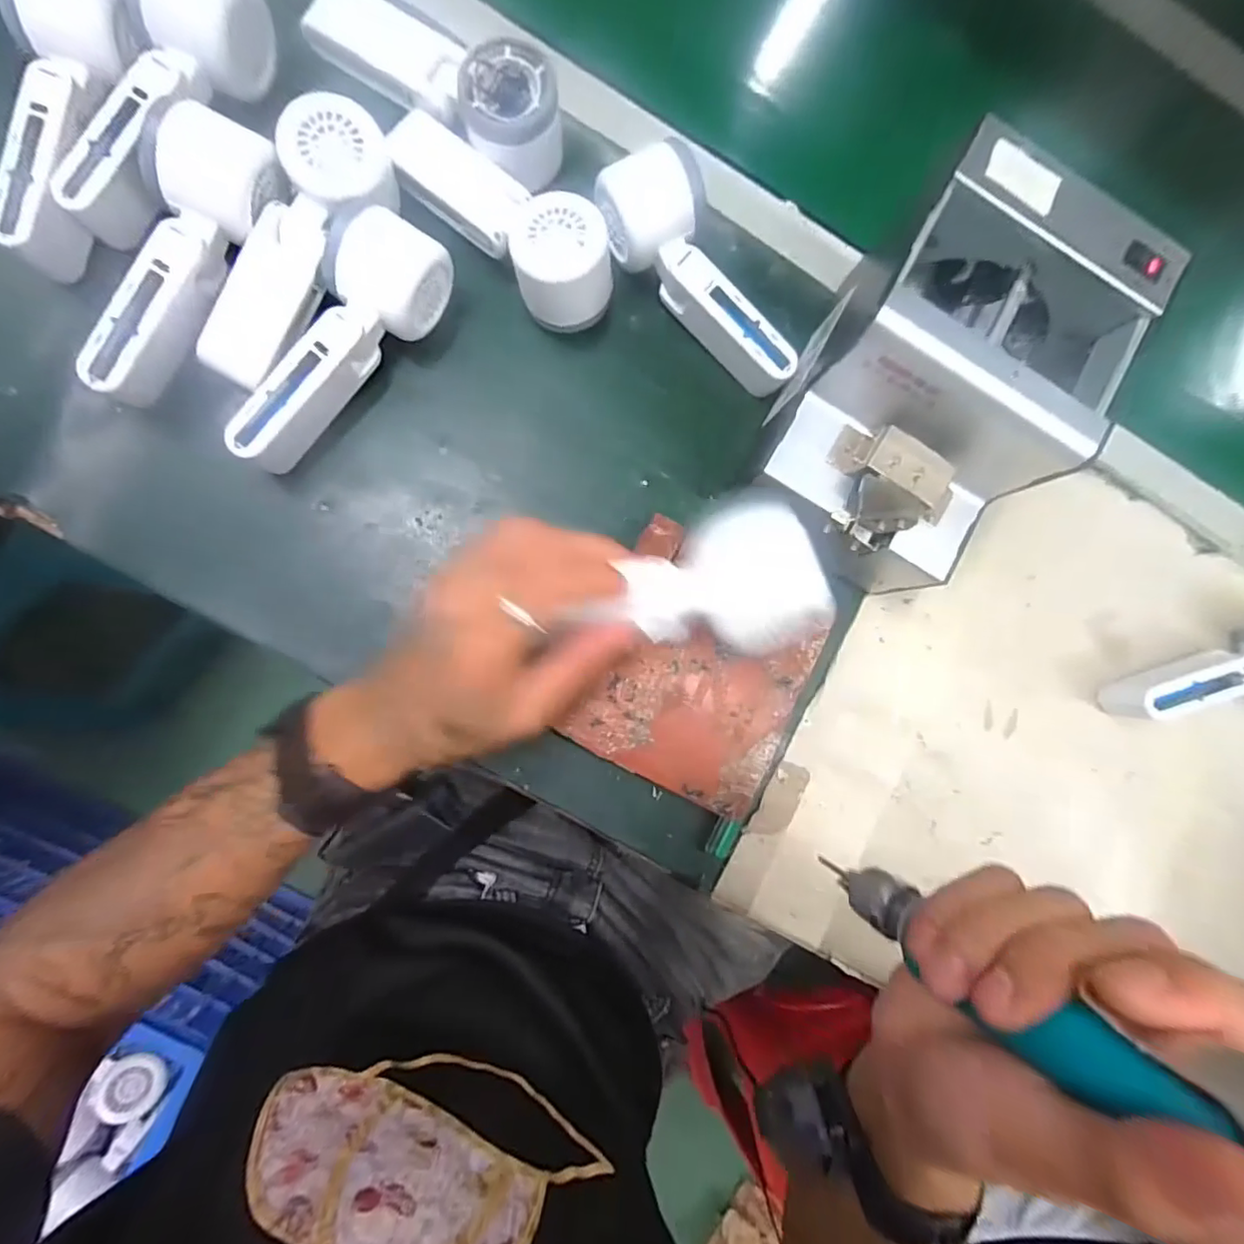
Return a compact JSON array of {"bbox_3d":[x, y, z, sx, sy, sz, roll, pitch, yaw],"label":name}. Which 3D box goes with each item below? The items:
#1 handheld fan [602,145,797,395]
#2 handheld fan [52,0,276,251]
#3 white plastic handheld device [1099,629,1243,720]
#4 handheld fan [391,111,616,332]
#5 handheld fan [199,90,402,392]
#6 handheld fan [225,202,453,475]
[{"bbox_3d":[0.049,-0.213,0.369,0.049,0.062,0.155,-35,91,-8],"label":"handheld fan"},{"bbox_3d":[-0.262,-0.298,0.328,0.067,0.050,0.162,22,84,-5],"label":"handheld fan"},{"bbox_3d":[0.432,0.034,0.412,0.170,0.049,0.056,-2,87,-7],"label":"white plastic handheld device"},{"bbox_3d":[-0.072,-0.252,0.357,0.066,0.055,0.159,-44,92,-7],"label":"handheld fan"},{"bbox_3d":[-0.190,-0.226,0.344,0.063,0.054,0.181,32,96,-4],"label":"handheld fan"},{"bbox_3d":[-0.167,-0.160,0.345,0.051,0.055,0.160,31,84,-4],"label":"handheld fan"}]

